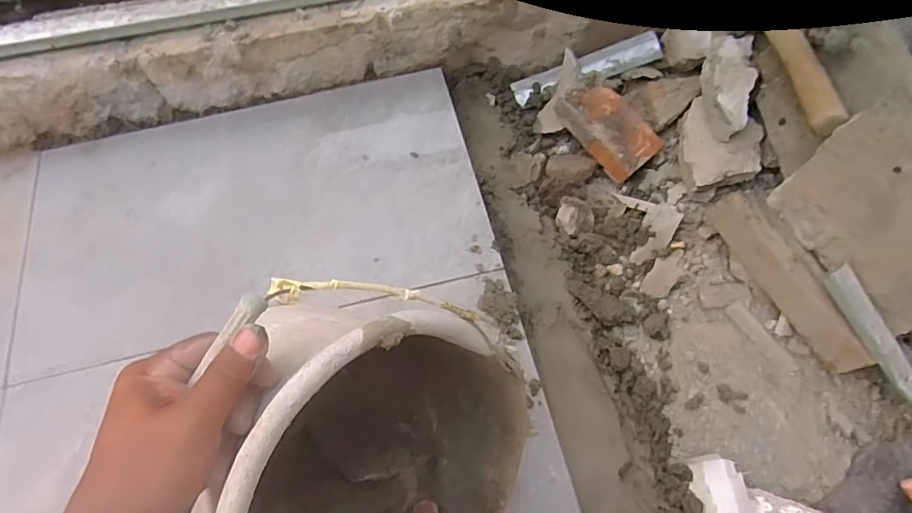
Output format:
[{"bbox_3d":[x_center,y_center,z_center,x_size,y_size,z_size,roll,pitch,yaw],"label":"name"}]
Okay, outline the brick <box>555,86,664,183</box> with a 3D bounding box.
[{"bbox_3d":[0.217,-0.184,0.742,0.081,0.044,0.143,-40,85,-5],"label":"brick"}]

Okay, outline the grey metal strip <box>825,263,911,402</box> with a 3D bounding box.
[{"bbox_3d":[0.518,0.163,0.552,0.048,0.030,0.374,-36,87,-16],"label":"grey metal strip"}]

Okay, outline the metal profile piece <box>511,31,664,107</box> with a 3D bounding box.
[{"bbox_3d":[0.202,-0.292,0.801,0.228,0.021,0.044,-16,63,8],"label":"metal profile piece"}]

